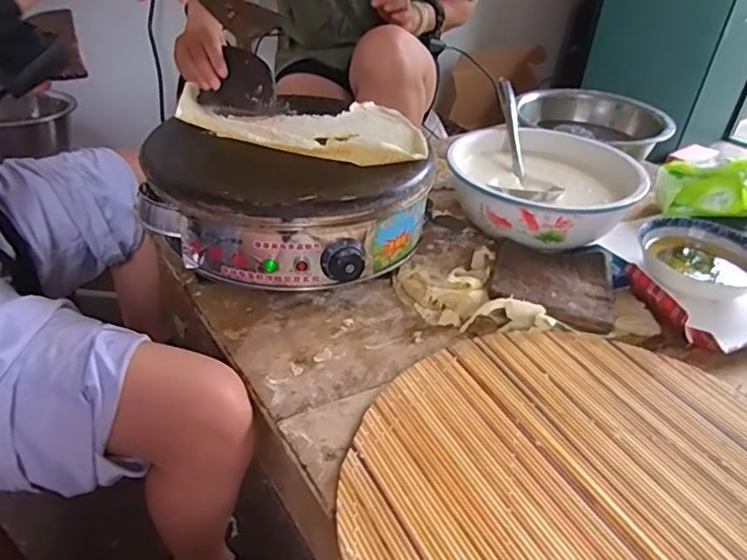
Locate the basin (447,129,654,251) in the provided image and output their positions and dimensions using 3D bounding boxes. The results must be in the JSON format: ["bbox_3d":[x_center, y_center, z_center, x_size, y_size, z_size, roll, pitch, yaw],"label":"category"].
[{"bbox_3d":[0.264,-0.150,0.878,0.261,0.091,0.280,1,34,-1],"label":"basin"}]

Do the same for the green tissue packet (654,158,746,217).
[{"bbox_3d":[0.542,-0.149,0.895,0.139,0.082,0.076,15,37,16],"label":"green tissue packet"}]

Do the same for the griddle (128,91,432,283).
[{"bbox_3d":[-0.128,-0.118,0.734,0.304,0.138,0.331,-27,45,-35],"label":"griddle"}]

